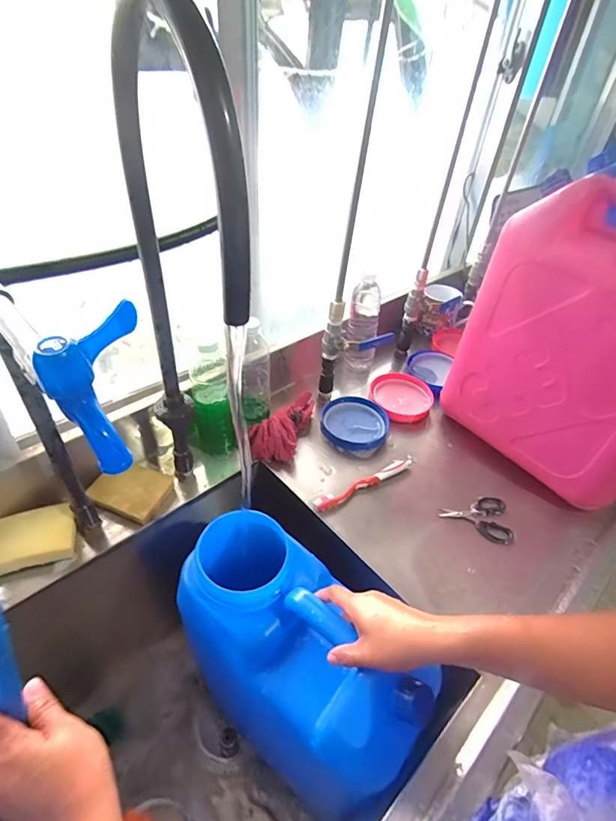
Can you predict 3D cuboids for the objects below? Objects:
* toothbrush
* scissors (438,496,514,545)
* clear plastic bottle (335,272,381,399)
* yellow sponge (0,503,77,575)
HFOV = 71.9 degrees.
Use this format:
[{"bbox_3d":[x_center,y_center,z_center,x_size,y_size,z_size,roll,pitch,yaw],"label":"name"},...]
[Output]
[{"bbox_3d":[0.093,0.115,0.683,0.186,0.010,0.022,-20,47,-26],"label":"toothbrush"},{"bbox_3d":[0.270,0.159,0.664,0.106,0.008,0.078,25,45,22],"label":"scissors"},{"bbox_3d":[0.111,-0.182,0.876,0.072,0.186,0.068,12,41,8],"label":"clear plastic bottle"},{"bbox_3d":[-0.357,0.165,0.555,0.096,0.026,0.074,-13,44,-20],"label":"yellow sponge"}]

